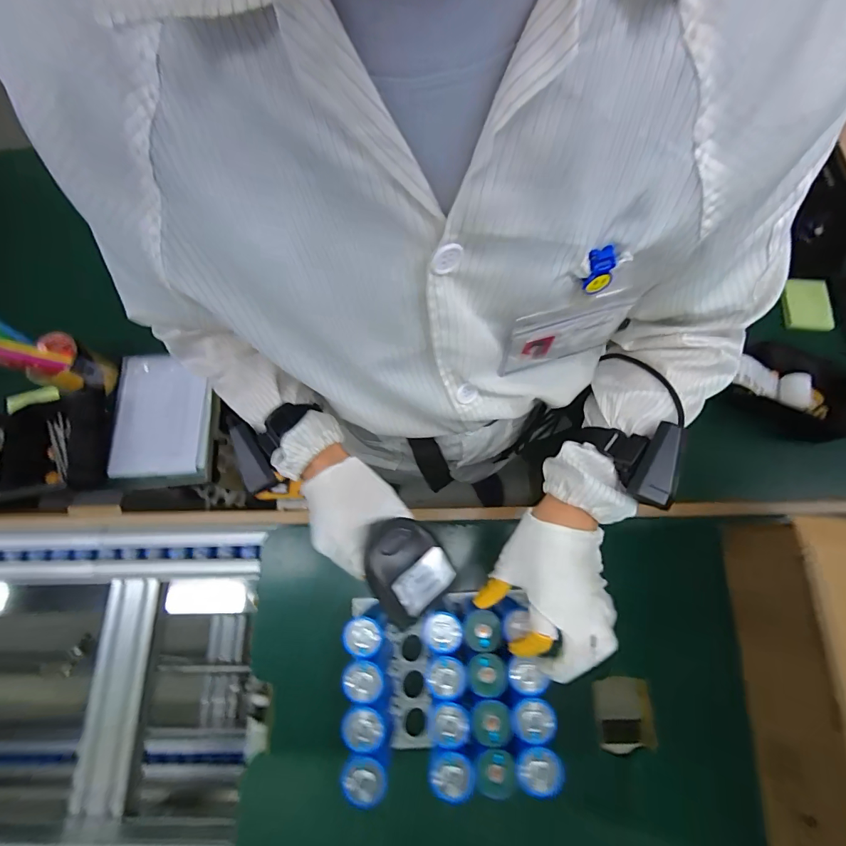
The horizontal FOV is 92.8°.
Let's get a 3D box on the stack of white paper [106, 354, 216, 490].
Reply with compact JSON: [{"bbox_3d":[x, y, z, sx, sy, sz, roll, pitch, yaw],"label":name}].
[{"bbox_3d":[-0.406,-0.006,0.630,0.137,0.021,0.207,-4,74,-7],"label":"stack of white paper"}]

